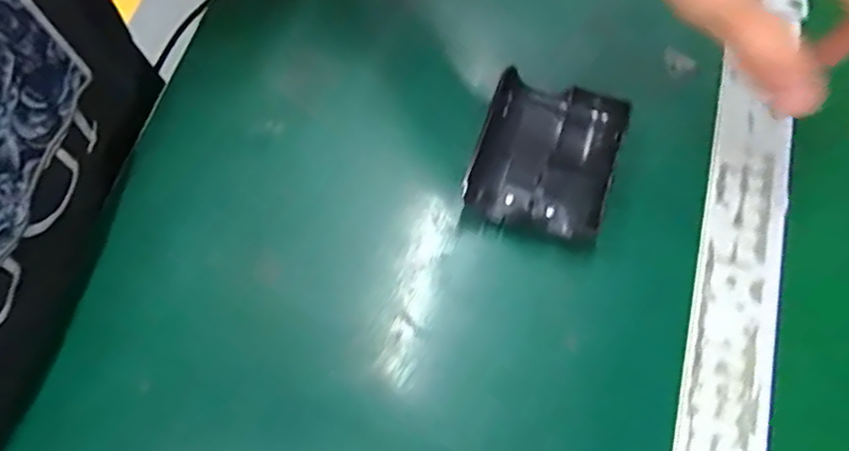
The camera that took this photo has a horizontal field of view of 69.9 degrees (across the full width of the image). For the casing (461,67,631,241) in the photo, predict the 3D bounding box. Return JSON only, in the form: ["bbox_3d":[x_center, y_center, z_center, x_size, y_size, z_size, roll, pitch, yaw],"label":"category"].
[{"bbox_3d":[0.061,-0.033,0.313,0.068,0.032,0.073,16,69,6],"label":"casing"}]

